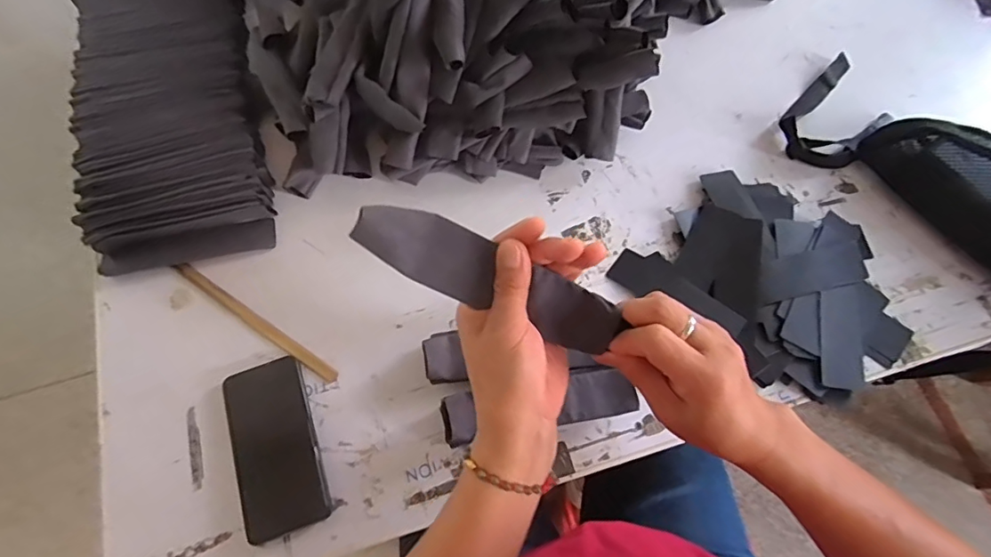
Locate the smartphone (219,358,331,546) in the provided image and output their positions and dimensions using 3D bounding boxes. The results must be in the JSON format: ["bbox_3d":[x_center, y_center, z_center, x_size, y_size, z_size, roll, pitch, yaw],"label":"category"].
[{"bbox_3d":[-0.218,0.164,0.519,0.080,0.016,0.165,-19,70,-7],"label":"smartphone"}]

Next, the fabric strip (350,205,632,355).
[{"bbox_3d":[-0.003,0.000,0.333,0.172,0.013,0.042,26,93,-11],"label":"fabric strip"}]

